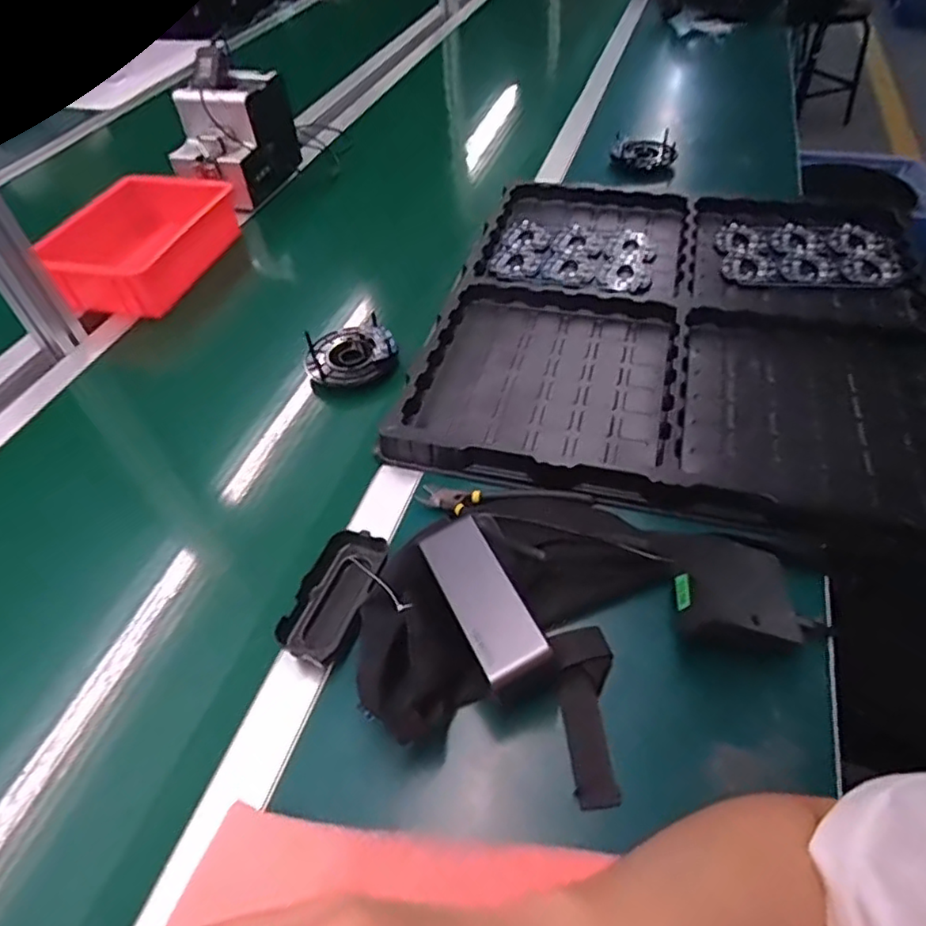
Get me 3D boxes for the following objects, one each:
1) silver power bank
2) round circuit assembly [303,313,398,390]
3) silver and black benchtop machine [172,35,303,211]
[{"bbox_3d":[0.014,0.091,0.433,0.047,0.010,0.119,-22,50,-15],"label":"silver power bank"},{"bbox_3d":[-0.127,-0.123,0.706,0.099,0.031,0.099,-2,48,2],"label":"round circuit assembly"},{"bbox_3d":[-0.361,-0.513,0.973,0.131,0.160,0.190,11,50,13],"label":"silver and black benchtop machine"}]

